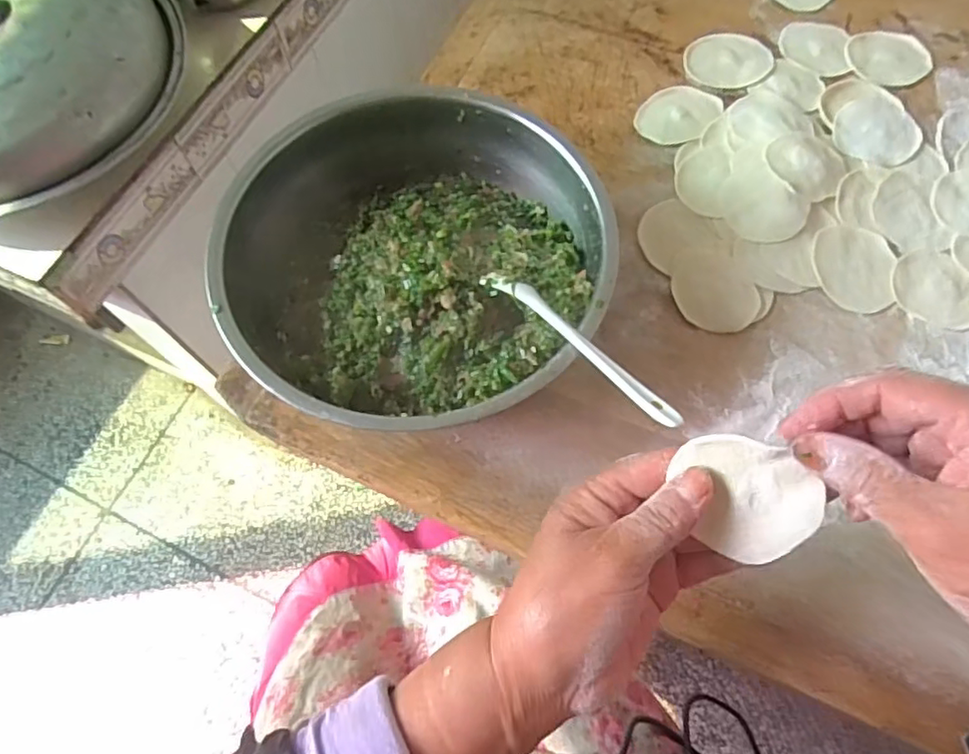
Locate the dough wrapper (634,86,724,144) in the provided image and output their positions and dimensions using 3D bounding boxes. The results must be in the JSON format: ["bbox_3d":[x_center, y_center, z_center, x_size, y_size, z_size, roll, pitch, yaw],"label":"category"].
[{"bbox_3d":[0.151,-0.206,0.480,0.052,0.004,0.068,38,72,17],"label":"dough wrapper"}]

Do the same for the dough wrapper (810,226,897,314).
[{"bbox_3d":[0.247,-0.074,0.415,0.054,0.006,0.063,13,67,8],"label":"dough wrapper"}]

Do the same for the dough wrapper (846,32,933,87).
[{"bbox_3d":[0.326,-0.257,0.498,0.065,0.004,0.065,-1,65,2],"label":"dough wrapper"}]

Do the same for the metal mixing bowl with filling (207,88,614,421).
[{"bbox_3d":[-0.041,-0.065,0.378,0.218,0.088,0.215,-1,65,2],"label":"metal mixing bowl with filling"}]

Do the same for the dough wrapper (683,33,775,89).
[{"bbox_3d":[0.199,-0.259,0.504,0.068,0.004,0.068,-1,65,2],"label":"dough wrapper"}]

